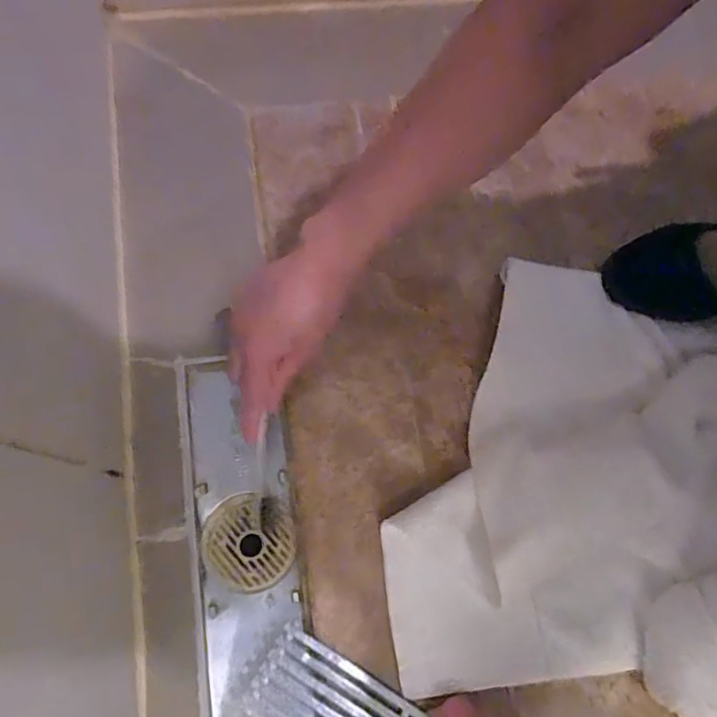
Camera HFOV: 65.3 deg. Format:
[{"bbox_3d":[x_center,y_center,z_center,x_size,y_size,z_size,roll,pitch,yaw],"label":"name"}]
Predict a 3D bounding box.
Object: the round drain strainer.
[{"bbox_3d":[-0.087,0.143,0.433,0.071,0.008,0.067,42,74,9],"label":"round drain strainer"}]

